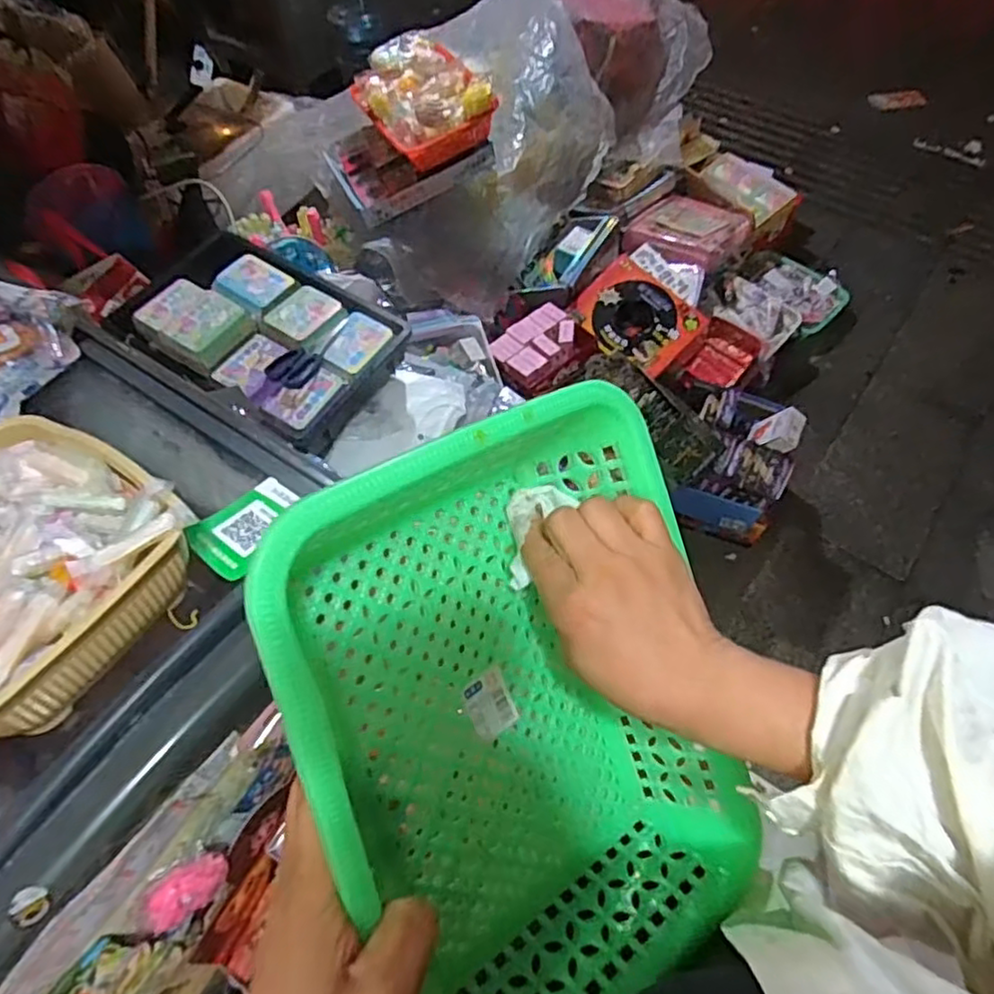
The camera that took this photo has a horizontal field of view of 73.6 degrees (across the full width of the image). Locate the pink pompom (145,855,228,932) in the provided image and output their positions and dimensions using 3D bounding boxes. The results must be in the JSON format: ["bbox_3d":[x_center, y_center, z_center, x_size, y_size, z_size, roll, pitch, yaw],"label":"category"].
[{"bbox_3d":[-0.277,0.352,0.595,0.075,0.037,0.031,-32,64,-15],"label":"pink pompom"}]

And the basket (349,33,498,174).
[{"bbox_3d":[-0.155,-0.802,1.352,0.213,0.135,0.283,-27,63,-12],"label":"basket"}]

